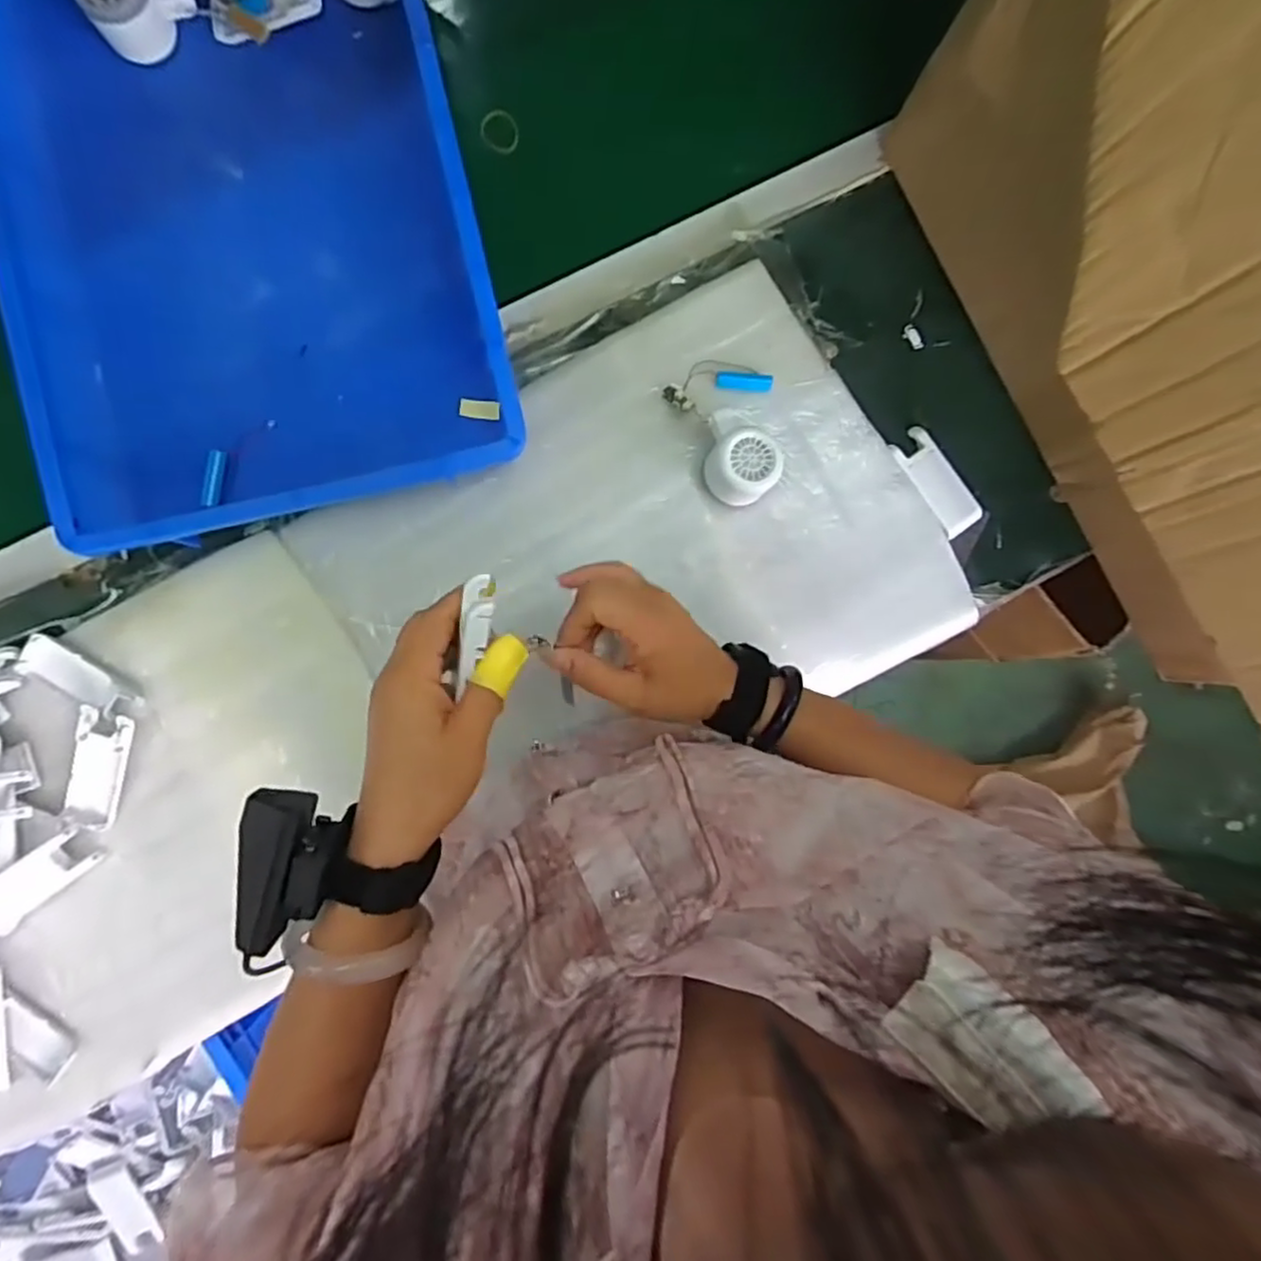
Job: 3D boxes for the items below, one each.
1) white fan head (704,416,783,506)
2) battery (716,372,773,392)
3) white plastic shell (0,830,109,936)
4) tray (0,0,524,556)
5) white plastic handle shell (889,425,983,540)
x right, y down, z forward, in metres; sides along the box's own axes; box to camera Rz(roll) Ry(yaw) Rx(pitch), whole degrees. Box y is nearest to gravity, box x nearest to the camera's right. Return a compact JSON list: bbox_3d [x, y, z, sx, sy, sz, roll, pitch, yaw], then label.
[{"bbox_3d":[0.096,-0.142,0.591,0.057,0.051,0.063,4,89,-4],"label":"white fan head"},{"bbox_3d":[0.103,-0.225,0.623,0.052,0.011,0.015,0,89,-4],"label":"battery"},{"bbox_3d":[-0.498,0.209,0.568,0.103,0.021,0.040,-39,92,-4],"label":"white plastic shell"},{"bbox_3d":[-0.322,-0.367,0.566,0.358,0.068,0.534,-14,90,-4],"label":"tray"},{"bbox_3d":[0.286,-0.139,0.635,0.045,0.011,0.102,-33,91,-4],"label":"white plastic handle shell"}]

